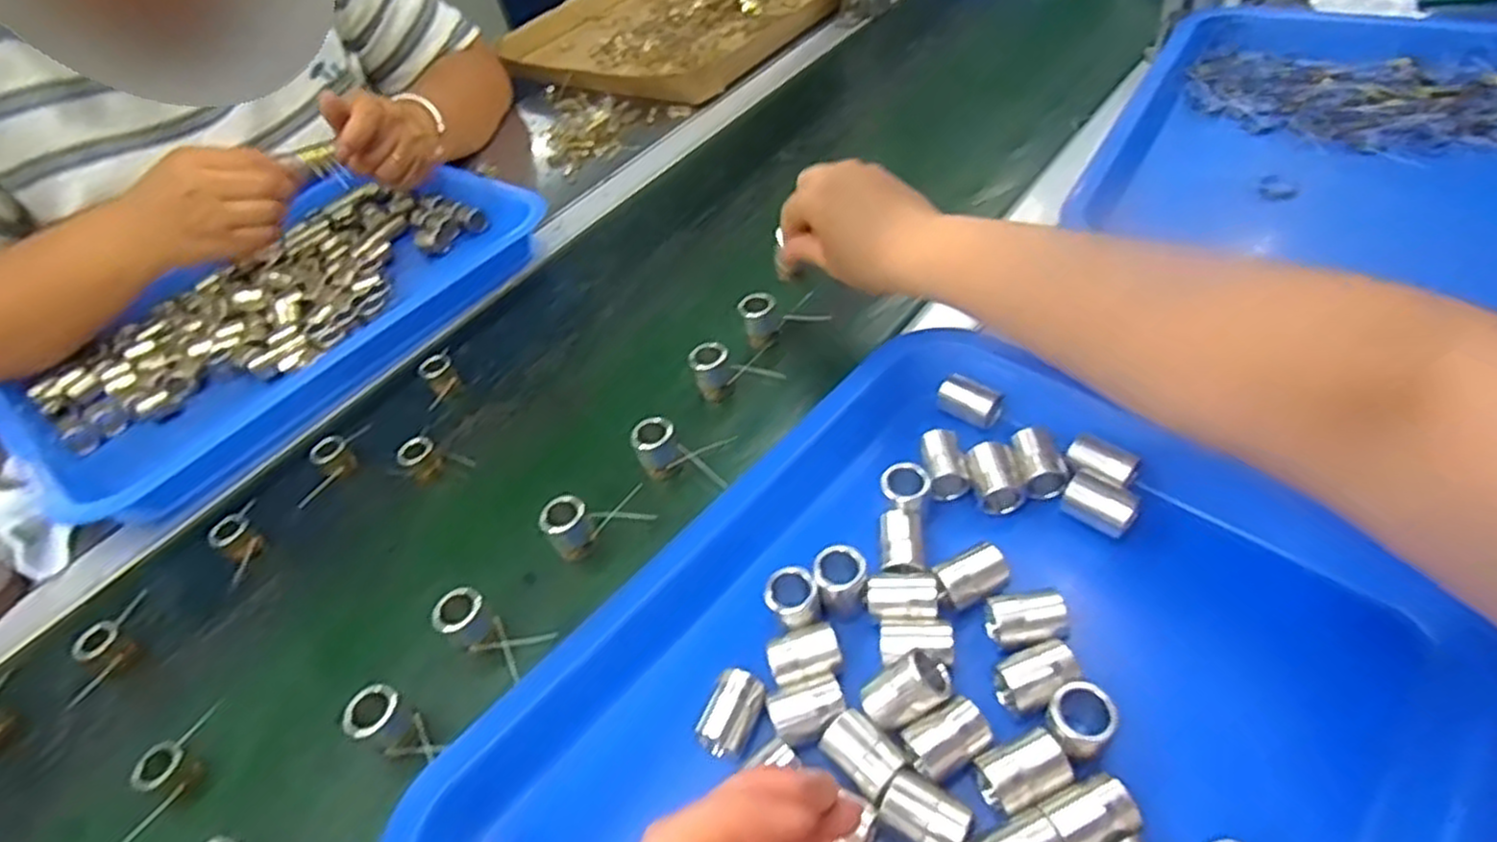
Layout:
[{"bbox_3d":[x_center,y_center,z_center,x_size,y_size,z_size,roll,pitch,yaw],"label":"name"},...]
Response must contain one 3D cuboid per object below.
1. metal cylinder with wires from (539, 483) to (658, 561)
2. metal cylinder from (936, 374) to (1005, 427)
[{"bbox_3d":[-0.083,0.050,0.417,0.056,0.027,0.024,-29,49,-16],"label":"metal cylinder with wires"},{"bbox_3d":[0.123,-0.010,0.426,0.034,0.018,0.017,28,58,31],"label":"metal cylinder"}]

